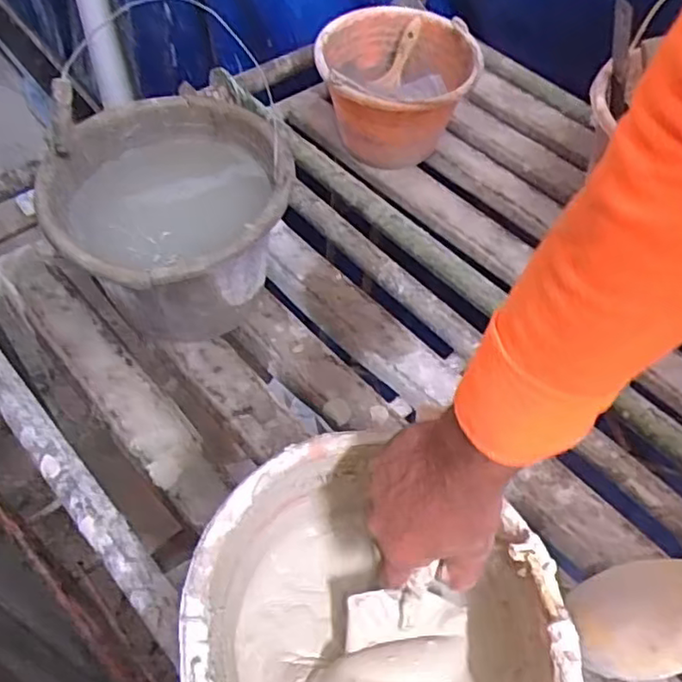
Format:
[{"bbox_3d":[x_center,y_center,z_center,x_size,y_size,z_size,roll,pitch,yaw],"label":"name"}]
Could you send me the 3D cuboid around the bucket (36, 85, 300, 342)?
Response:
[{"bbox_3d":[-0.204,-0.126,0.820,0.262,0.218,0.296,-8,54,-10],"label":"bucket"}]

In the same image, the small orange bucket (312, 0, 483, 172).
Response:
[{"bbox_3d":[0.080,-0.394,1.048,0.236,0.170,0.241,2,53,-3],"label":"small orange bucket"}]

